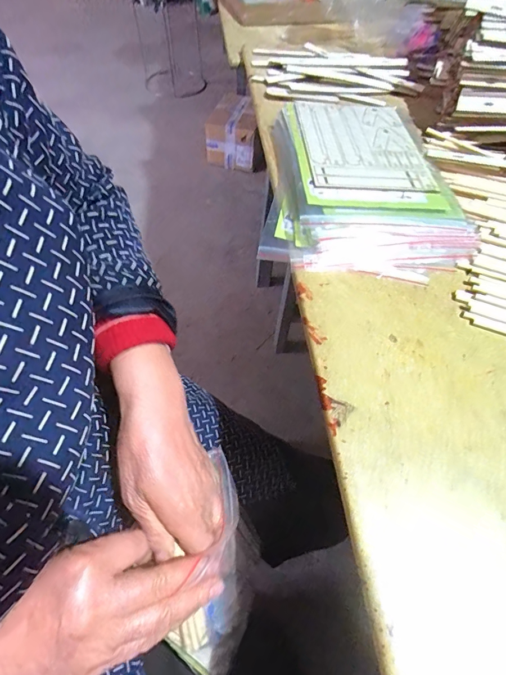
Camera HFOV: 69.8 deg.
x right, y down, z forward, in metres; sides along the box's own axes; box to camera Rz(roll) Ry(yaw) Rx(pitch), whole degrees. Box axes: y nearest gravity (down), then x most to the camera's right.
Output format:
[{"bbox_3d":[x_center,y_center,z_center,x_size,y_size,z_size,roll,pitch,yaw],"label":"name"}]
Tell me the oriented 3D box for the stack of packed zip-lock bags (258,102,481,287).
[{"bbox_3d":[0.116,-0.174,0.394,0.193,0.035,0.267,5,55,1],"label":"stack of packed zip-lock bags"}]

